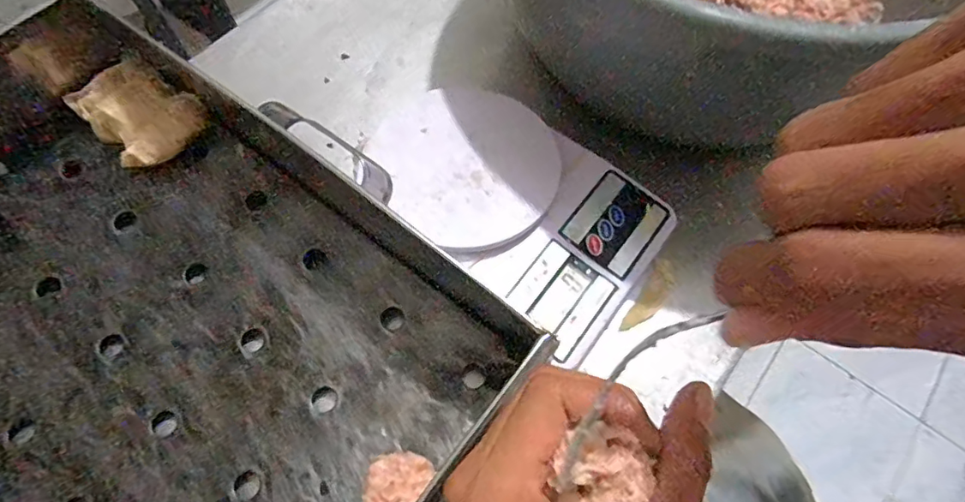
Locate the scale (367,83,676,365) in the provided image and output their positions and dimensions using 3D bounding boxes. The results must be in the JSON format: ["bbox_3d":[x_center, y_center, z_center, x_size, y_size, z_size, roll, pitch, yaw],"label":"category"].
[{"bbox_3d":[0.017,-0.034,0.377,0.211,0.036,0.145,36,70,14],"label":"scale"}]

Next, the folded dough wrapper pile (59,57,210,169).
[{"bbox_3d":[-0.253,-0.103,0.396,0.068,0.031,0.074,-40,72,-17],"label":"folded dough wrapper pile"}]

